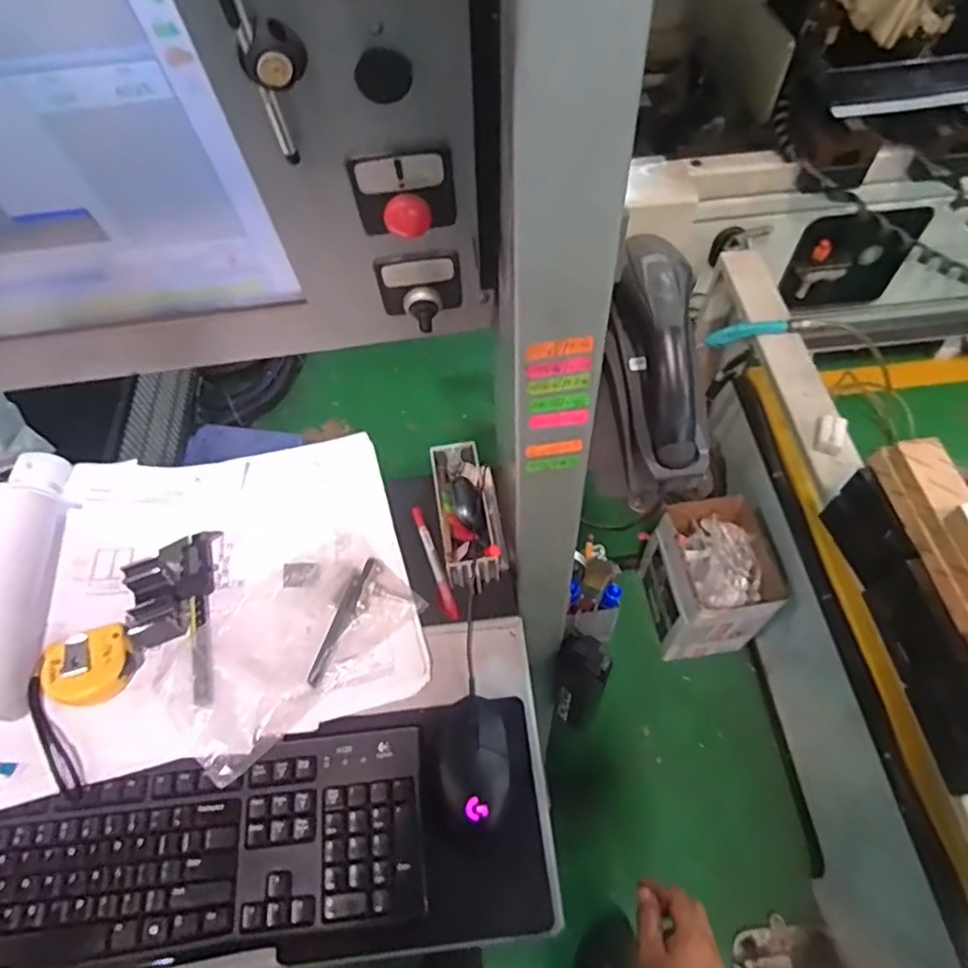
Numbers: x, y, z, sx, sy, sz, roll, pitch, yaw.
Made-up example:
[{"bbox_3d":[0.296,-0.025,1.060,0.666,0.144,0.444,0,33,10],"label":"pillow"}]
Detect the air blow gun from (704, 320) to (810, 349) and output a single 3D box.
[{"bbox_3d":[0.541,-0.305,1.234,0.184,0.032,0.047,-8,58,13],"label":"air blow gun"}]

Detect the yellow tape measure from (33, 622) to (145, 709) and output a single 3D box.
[{"bbox_3d":[-0.358,0.168,0.556,0.072,0.032,0.060,-14,59,-6],"label":"yellow tape measure"}]

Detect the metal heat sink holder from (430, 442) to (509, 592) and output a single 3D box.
[{"bbox_3d":[-0.016,0.028,0.647,0.064,0.045,0.164,-9,59,-3],"label":"metal heat sink holder"}]

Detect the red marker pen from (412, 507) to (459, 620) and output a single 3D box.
[{"bbox_3d":[-0.053,0.083,0.647,0.014,0.013,0.135,-18,60,-8],"label":"red marker pen"}]

